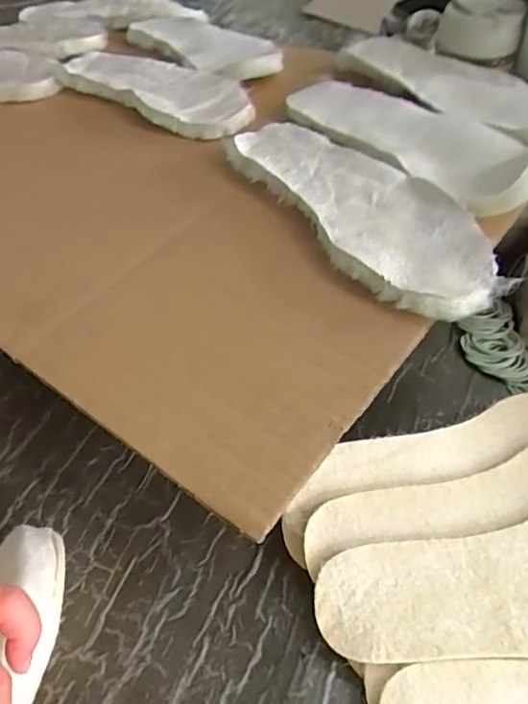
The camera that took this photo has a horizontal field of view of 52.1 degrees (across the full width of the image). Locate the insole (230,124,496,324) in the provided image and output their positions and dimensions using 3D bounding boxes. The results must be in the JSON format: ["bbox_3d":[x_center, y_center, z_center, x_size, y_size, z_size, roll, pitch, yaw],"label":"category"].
[{"bbox_3d":[0.069,-0.121,0.423,0.089,0.029,0.273,-26,56,-16],"label":"insole"}]

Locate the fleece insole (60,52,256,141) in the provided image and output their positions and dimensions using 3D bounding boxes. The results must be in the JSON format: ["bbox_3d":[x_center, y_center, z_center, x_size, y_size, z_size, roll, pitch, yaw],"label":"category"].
[{"bbox_3d":[-0.126,-0.300,0.607,0.288,0.029,0.094,33,61,24],"label":"fleece insole"}]

